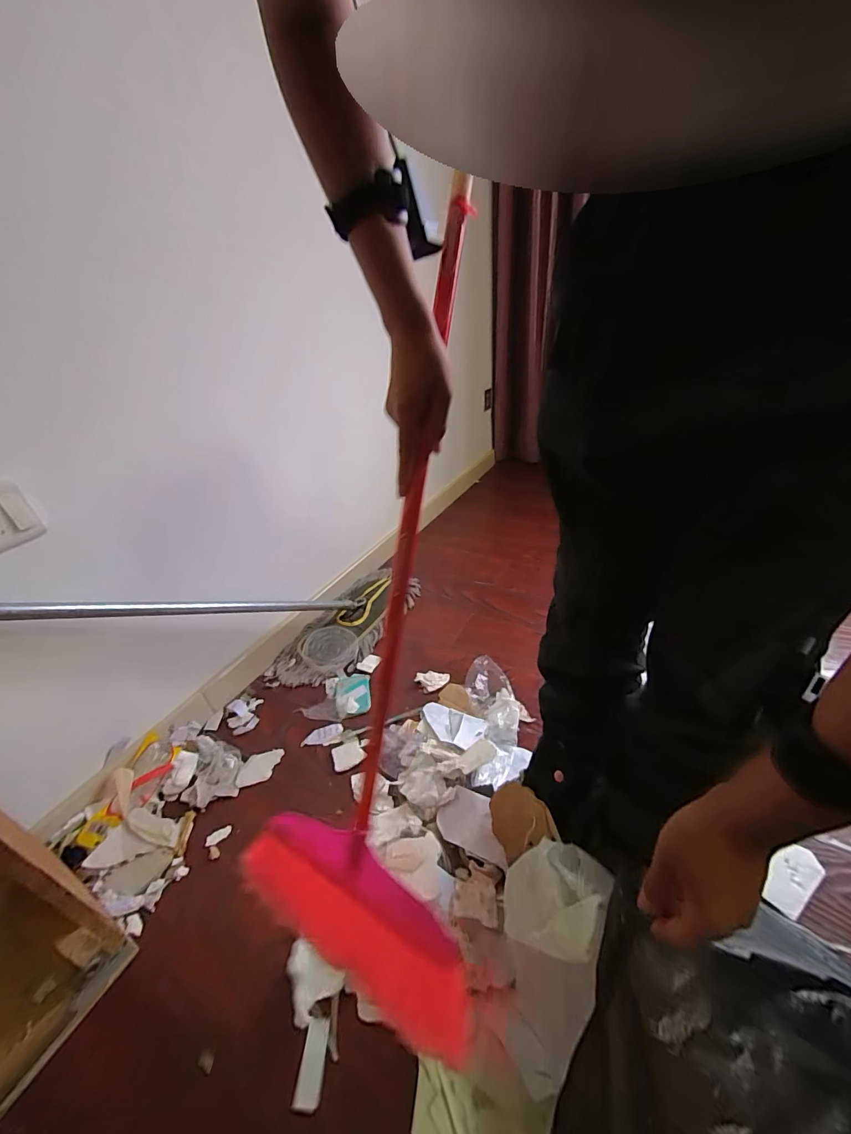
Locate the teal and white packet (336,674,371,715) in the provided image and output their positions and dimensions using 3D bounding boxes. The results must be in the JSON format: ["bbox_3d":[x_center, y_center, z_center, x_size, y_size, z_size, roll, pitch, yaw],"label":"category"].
[{"bbox_3d":[-0.163,0.286,0.930,0.072,0.008,0.106,-8,33,-4],"label":"teal and white packet"}]

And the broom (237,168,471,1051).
[{"bbox_3d":[-0.045,0.041,0.461,0.287,0.858,0.053,8,2,20],"label":"broom"}]

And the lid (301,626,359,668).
[{"bbox_3d":[-0.245,0.199,1.042,0.127,0.021,0.136,1,43,-1],"label":"lid"}]

